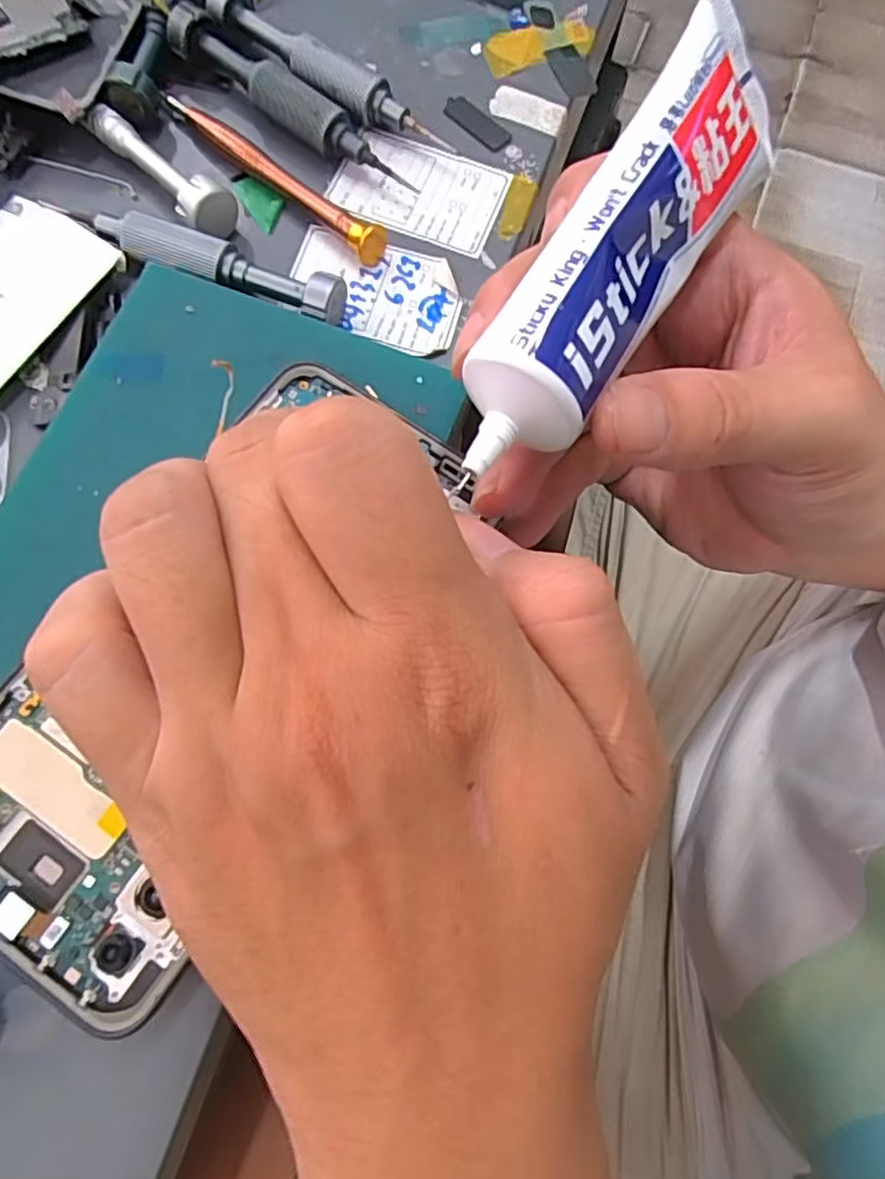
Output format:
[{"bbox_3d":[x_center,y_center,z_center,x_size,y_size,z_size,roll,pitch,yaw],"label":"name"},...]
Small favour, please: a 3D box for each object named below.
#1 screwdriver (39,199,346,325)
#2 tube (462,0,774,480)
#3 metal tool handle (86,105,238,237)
[{"bbox_3d":[-0.079,-0.108,0.210,0.101,0.013,0.014,20,74,3],"label":"screwdriver"},{"bbox_3d":[0.046,-0.084,0.147,0.030,0.020,0.116,30,77,6],"label":"tube"},{"bbox_3d":[-0.096,-0.142,0.218,0.070,0.014,0.017,41,76,9],"label":"metal tool handle"}]

